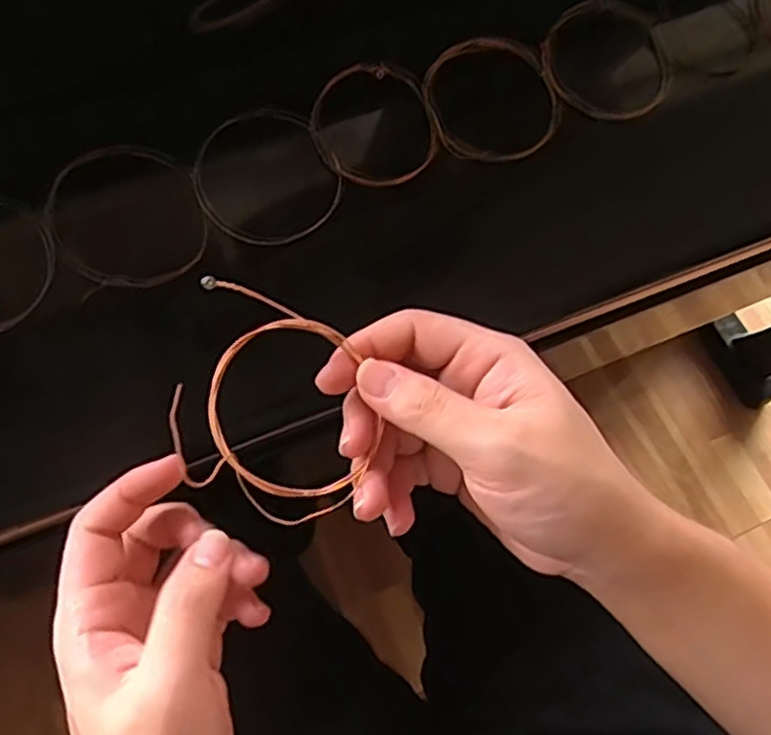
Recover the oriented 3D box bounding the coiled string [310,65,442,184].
[{"bbox_3d":[-0.005,-0.125,0.359,0.068,0.009,0.068,2,77,-7],"label":"coiled string"}]

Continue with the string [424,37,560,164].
[{"bbox_3d":[0.058,-0.144,0.372,0.072,0.011,0.074,1,77,-5],"label":"string"}]

